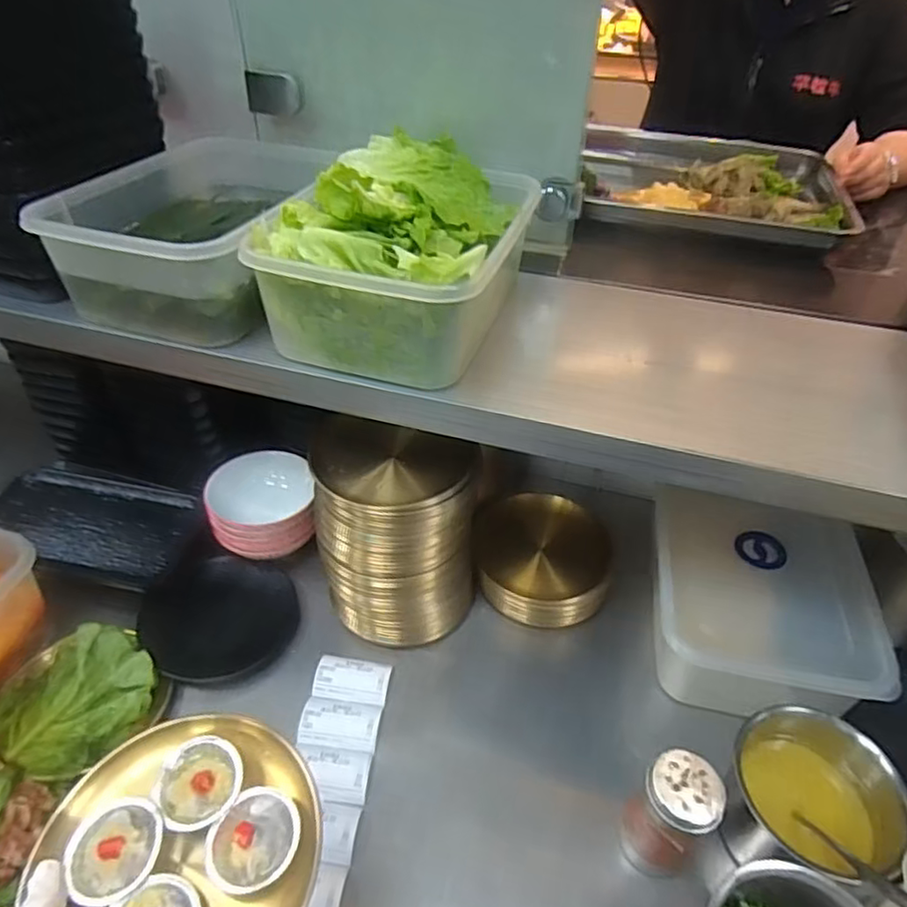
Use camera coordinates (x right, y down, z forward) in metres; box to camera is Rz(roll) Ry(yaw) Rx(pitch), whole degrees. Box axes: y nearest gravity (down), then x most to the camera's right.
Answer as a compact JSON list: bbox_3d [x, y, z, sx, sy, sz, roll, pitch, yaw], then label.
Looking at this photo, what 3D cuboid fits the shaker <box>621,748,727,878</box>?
[{"bbox_3d":[0.181,0.307,0.537,0.059,0.124,0.054,1,40,-1],"label":"shaker"}]

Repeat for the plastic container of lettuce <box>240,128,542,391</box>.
[{"bbox_3d":[-0.043,-0.201,0.628,0.210,0.130,0.290,14,42,13],"label":"plastic container of lettuce"}]

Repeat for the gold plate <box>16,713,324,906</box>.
[{"bbox_3d":[-0.158,0.232,0.373,0.147,0.036,0.156,1,40,-1],"label":"gold plate"}]

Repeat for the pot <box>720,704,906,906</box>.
[{"bbox_3d":[0.307,0.302,0.551,0.118,0.106,0.133,-29,49,-32],"label":"pot"}]

